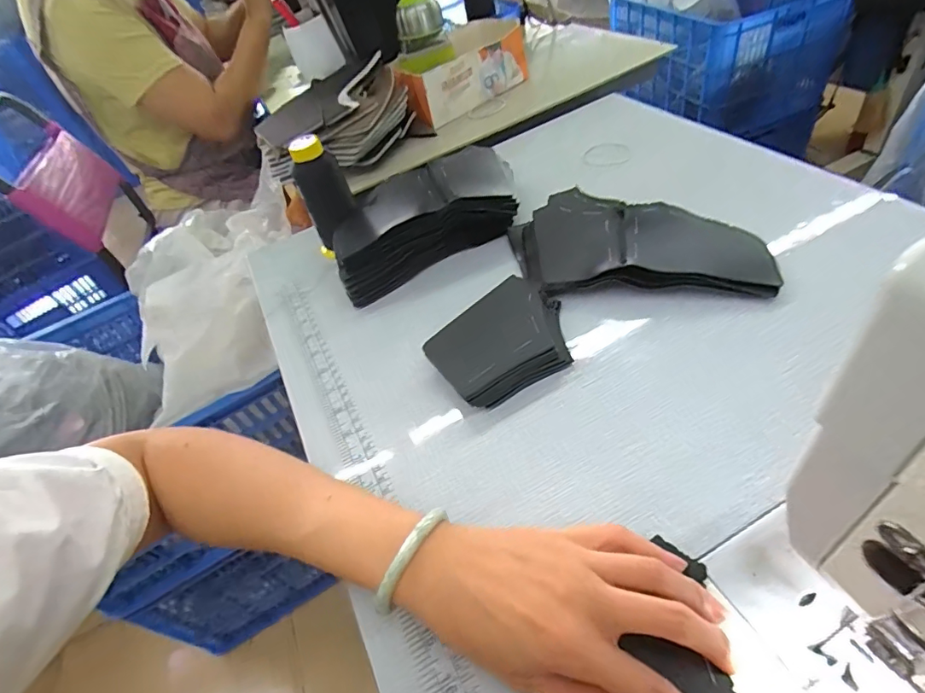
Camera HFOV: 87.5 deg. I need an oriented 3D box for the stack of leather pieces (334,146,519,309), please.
[{"bbox_3d":[-0.040,-0.134,0.509,0.208,0.069,0.107,-26,46,-8],"label":"stack of leather pieces"}]

